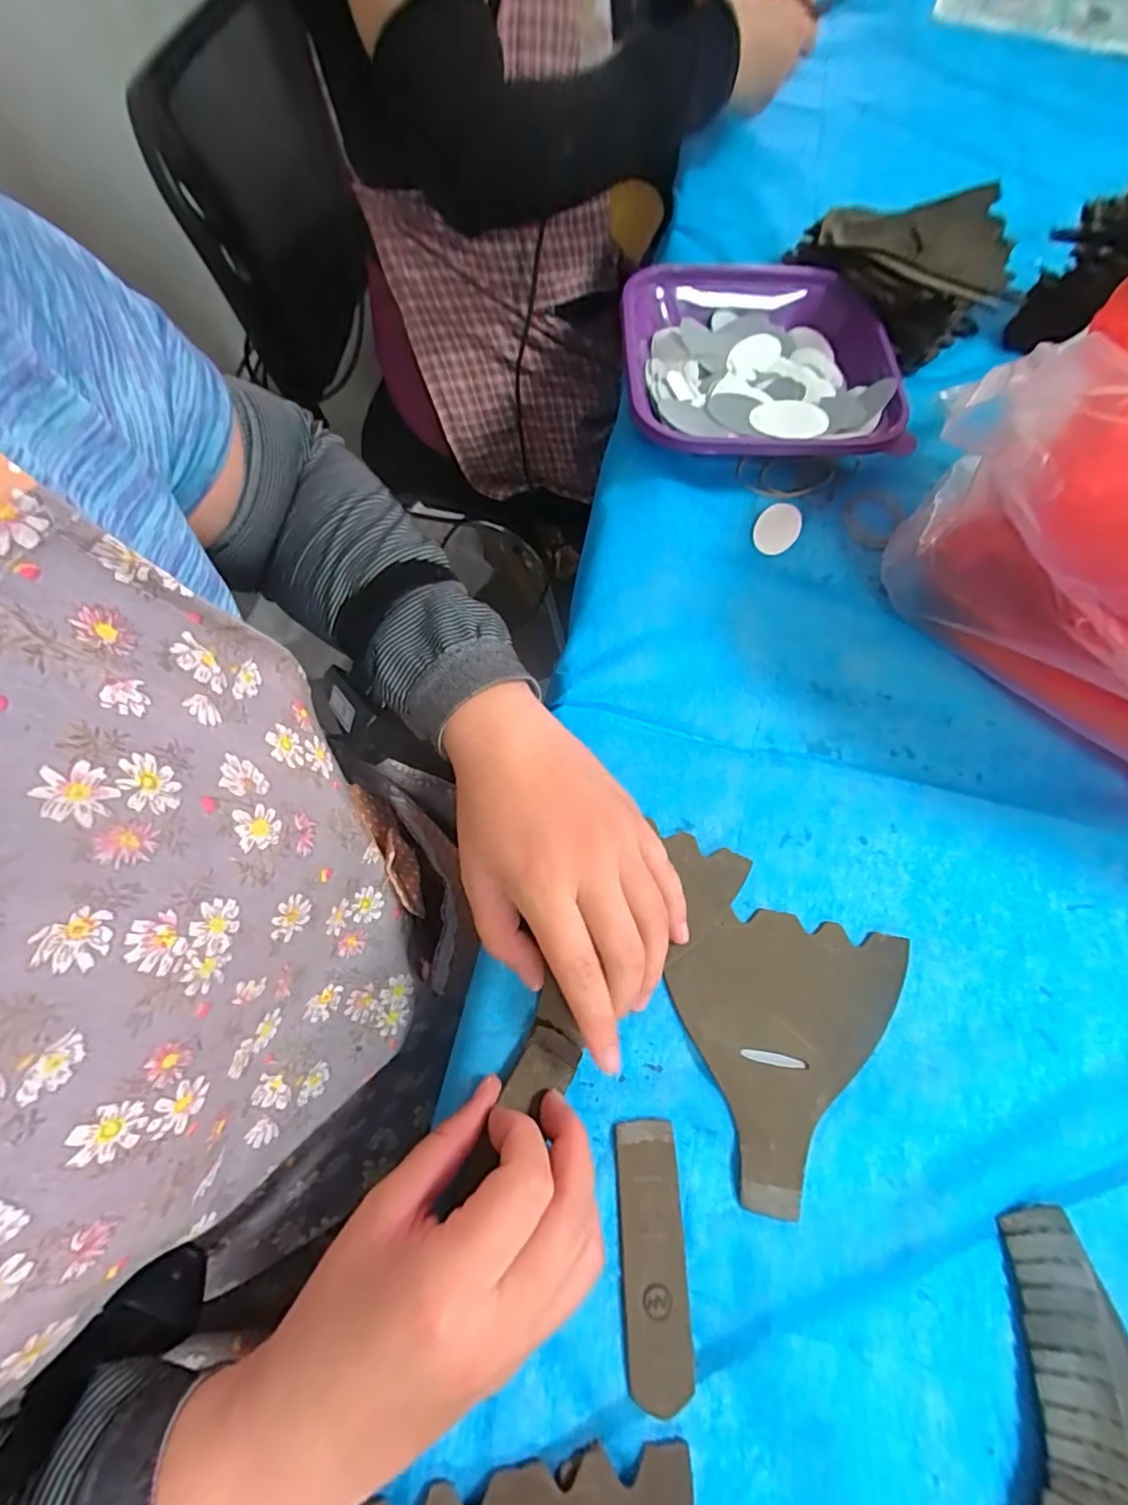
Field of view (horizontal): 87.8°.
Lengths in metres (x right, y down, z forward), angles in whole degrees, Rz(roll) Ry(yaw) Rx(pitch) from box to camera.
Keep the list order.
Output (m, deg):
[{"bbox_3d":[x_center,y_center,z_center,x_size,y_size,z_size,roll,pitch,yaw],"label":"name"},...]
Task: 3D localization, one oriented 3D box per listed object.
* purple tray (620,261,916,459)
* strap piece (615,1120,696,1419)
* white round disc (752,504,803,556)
[{"bbox_3d":[0.135,-0.275,0.423,0.184,0.040,0.189,0,68,-3],"label":"purple tray"},{"bbox_3d":[0.037,0.208,0.241,0.026,0.005,0.095,-1,68,-3],"label":"strap piece"},{"bbox_3d":[0.144,-0.152,0.393,0.028,0.004,0.050,32,70,10],"label":"white round disc"}]

